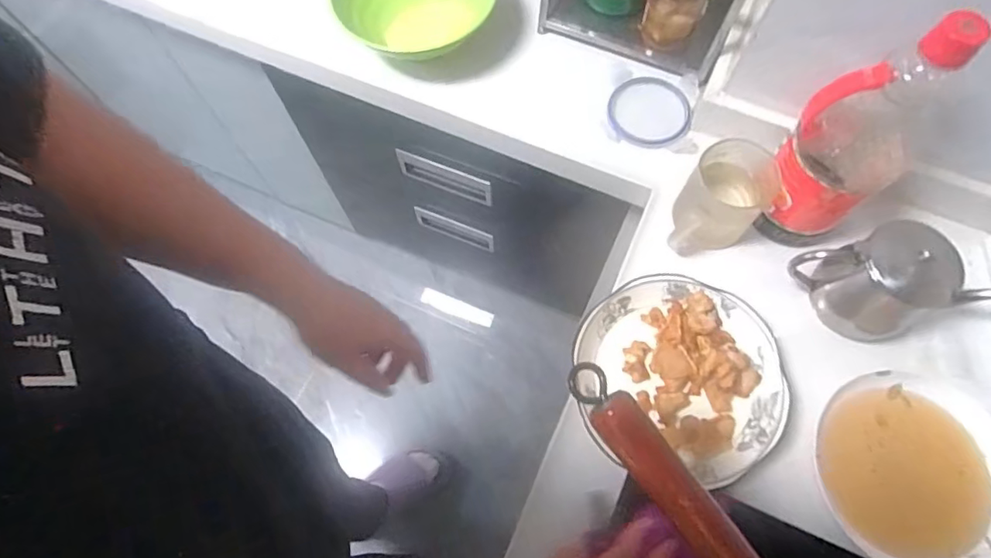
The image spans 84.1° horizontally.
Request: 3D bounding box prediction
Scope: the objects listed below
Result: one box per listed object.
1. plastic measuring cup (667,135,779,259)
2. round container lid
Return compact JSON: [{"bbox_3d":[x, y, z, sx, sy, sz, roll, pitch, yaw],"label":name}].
[{"bbox_3d":[0.229,-0.074,0.570,0.074,0.082,0.110,35,74,13],"label":"plastic measuring cup"},{"bbox_3d":[0.186,-0.203,0.663,0.094,0.005,0.098,0,69,1],"label":"round container lid"}]

